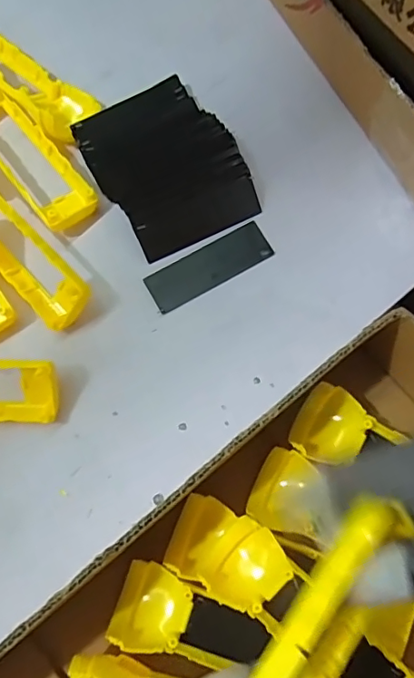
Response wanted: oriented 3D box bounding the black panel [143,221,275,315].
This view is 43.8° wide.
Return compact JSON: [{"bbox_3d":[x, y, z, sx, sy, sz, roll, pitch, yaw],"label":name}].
[{"bbox_3d":[0.002,-0.052,0.370,0.091,0.004,0.030,-29,77,-6],"label":"black panel"}]

